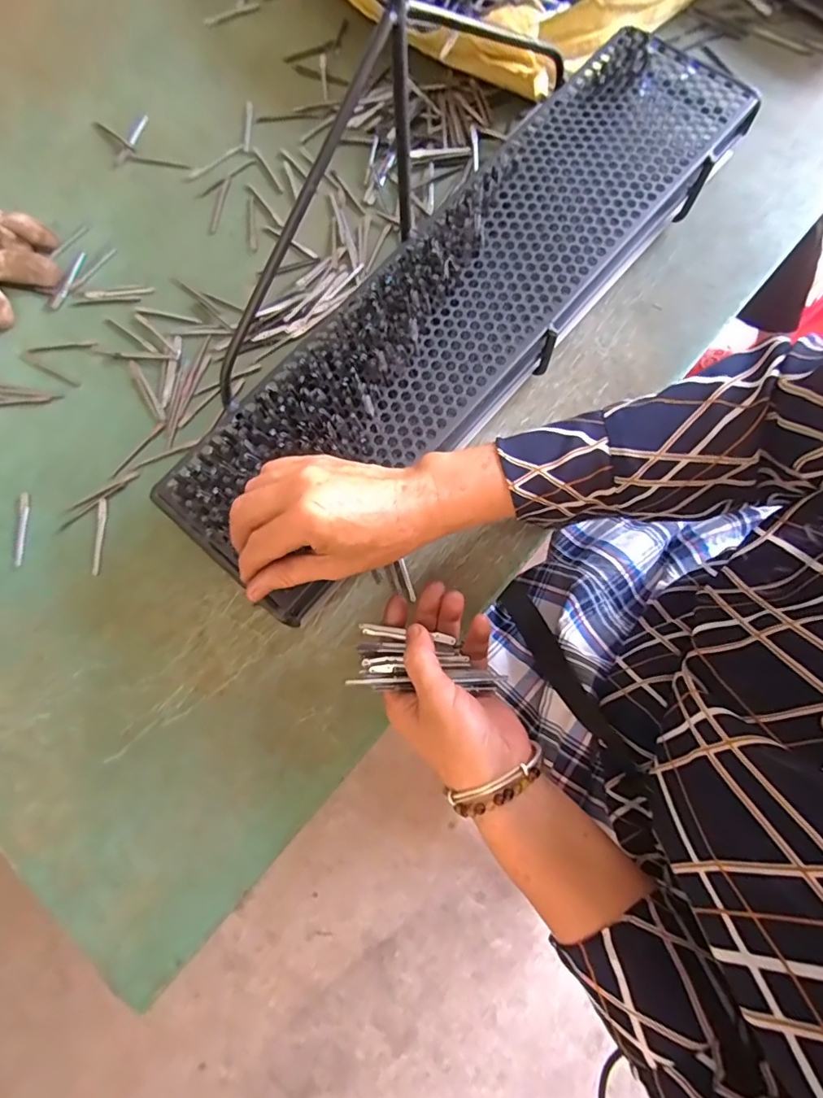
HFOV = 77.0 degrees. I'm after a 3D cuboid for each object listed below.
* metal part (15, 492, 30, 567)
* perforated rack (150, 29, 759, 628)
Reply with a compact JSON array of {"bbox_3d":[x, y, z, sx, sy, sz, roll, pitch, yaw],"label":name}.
[{"bbox_3d":[-0.335,-0.018,0.445,0.008,0.004,0.065,-7,76,0],"label":"metal part"},{"bbox_3d":[0.061,-0.209,0.436,0.170,0.063,0.600,43,80,11],"label":"perforated rack"}]

